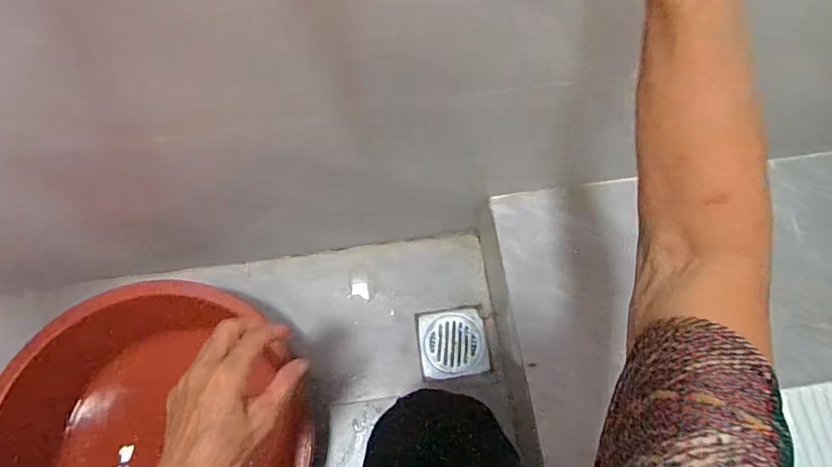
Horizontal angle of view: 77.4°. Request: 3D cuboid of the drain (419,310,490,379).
[{"bbox_3d":[0.057,0.166,0.780,0.098,0.010,0.095,-6,72,-3],"label":"drain"}]

